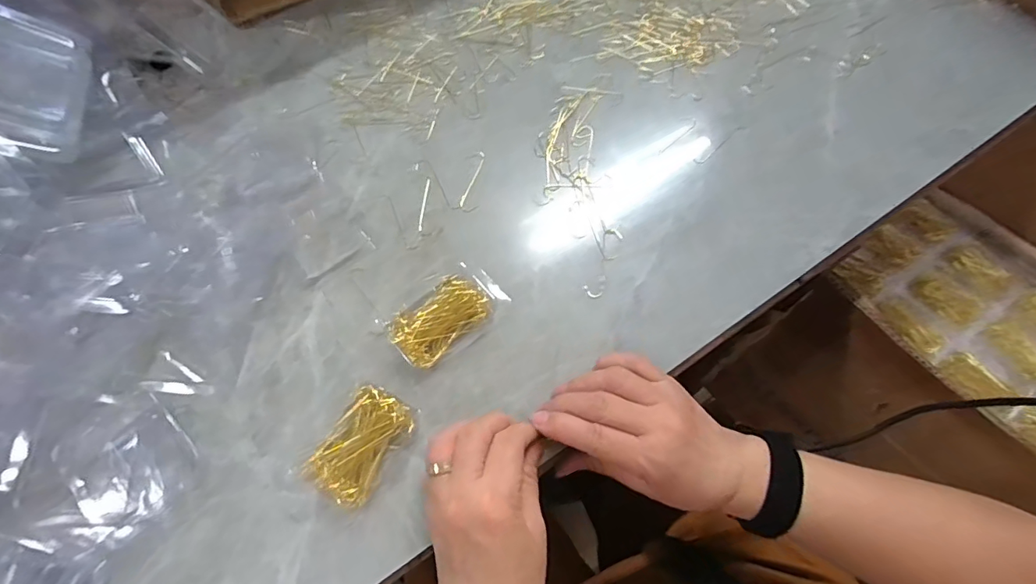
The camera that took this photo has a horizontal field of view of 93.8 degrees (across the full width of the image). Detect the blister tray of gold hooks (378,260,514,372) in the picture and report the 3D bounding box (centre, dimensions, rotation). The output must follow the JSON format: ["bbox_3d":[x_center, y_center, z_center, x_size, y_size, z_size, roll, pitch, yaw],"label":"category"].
[{"bbox_3d":[-0.054,0.016,0.365,0.085,0.019,0.050,-40,70,-17],"label":"blister tray of gold hooks"}]

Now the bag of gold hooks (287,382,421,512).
[{"bbox_3d":[-0.108,0.101,0.329,0.051,0.021,0.073,30,68,14],"label":"bag of gold hooks"}]

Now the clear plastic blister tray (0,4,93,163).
[{"bbox_3d":[-0.391,-0.163,0.378,0.082,0.022,0.106,10,91,-29],"label":"clear plastic blister tray"}]

